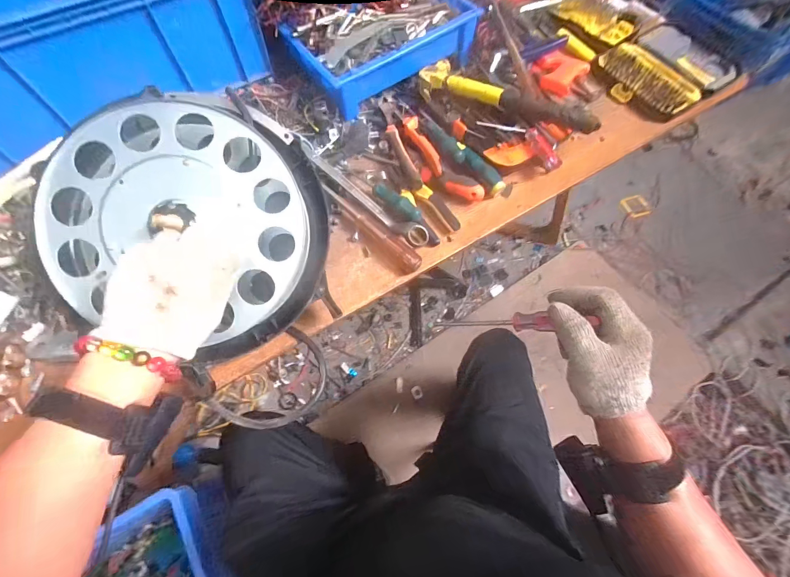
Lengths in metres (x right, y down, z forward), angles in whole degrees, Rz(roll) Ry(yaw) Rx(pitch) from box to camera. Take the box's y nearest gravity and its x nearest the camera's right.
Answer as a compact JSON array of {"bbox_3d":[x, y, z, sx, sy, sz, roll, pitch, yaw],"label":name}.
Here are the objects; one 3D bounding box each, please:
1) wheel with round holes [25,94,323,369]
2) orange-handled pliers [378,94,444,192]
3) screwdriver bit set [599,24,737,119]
[{"bbox_3d":[-0.221,-0.064,0.386,0.283,0.071,0.283,-1,95,-17],"label":"wheel with round holes"},{"bbox_3d":[0.018,-0.244,0.545,0.053,0.031,0.195,-16,66,-9],"label":"orange-handled pliers"},{"bbox_3d":[0.505,-0.415,0.629,0.231,0.040,0.183,-32,69,-16],"label":"screwdriver bit set"}]

